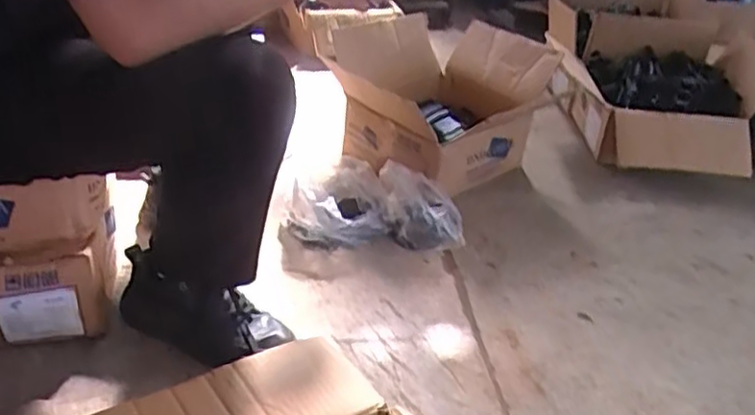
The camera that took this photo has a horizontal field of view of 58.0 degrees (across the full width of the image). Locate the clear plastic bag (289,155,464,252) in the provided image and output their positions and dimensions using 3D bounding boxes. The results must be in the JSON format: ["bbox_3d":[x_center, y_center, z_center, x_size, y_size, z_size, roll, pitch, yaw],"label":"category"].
[{"bbox_3d":[0.000,-0.018,1.282,0.319,0.120,0.189,3,31,-4],"label":"clear plastic bag"}]

